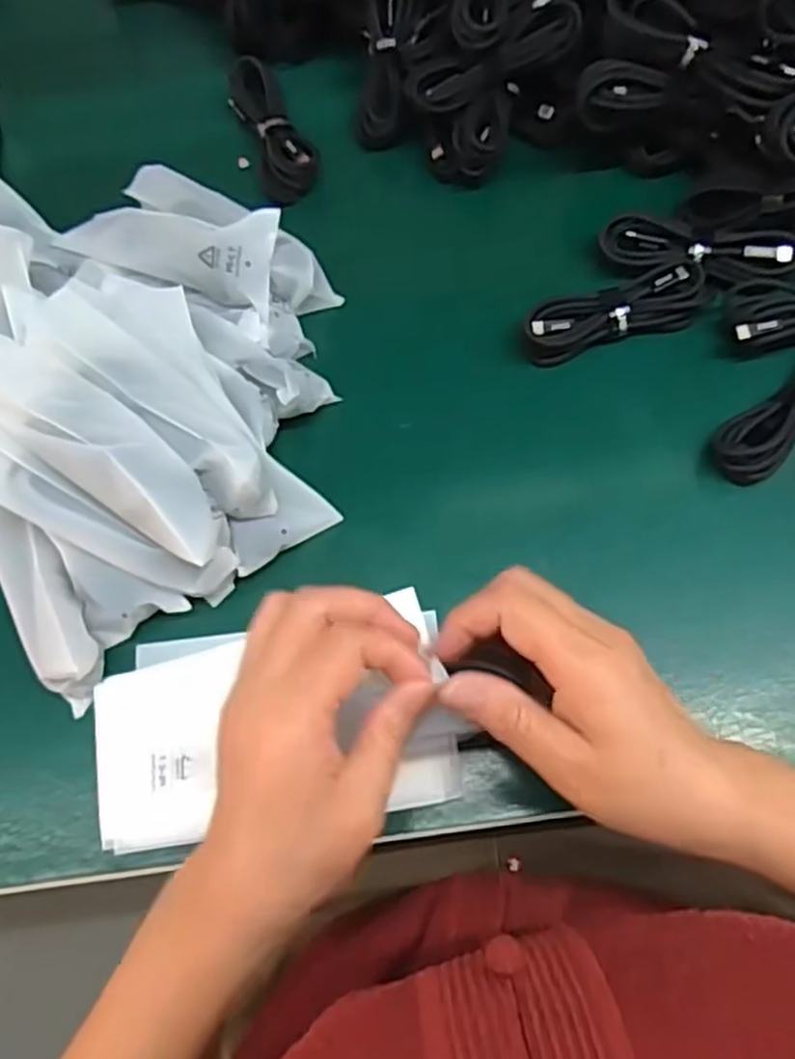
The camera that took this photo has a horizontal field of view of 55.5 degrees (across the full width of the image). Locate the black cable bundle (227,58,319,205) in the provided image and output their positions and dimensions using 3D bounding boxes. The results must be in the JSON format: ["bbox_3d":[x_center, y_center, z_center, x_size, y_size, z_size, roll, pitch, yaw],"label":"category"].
[{"bbox_3d":[-0.083,-0.266,0.501,0.037,0.019,0.102,-21,71,-3],"label":"black cable bundle"}]

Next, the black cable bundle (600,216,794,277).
[{"bbox_3d":[0.176,-0.163,0.443,0.108,0.022,0.025,12,72,8],"label":"black cable bundle"}]

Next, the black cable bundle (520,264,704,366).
[{"bbox_3d":[0.126,-0.125,0.440,0.105,0.019,0.033,-16,70,-1],"label":"black cable bundle"}]

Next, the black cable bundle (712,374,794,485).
[{"bbox_3d":[0.218,-0.069,0.408,0.110,0.023,0.034,-39,73,-9],"label":"black cable bundle"}]

